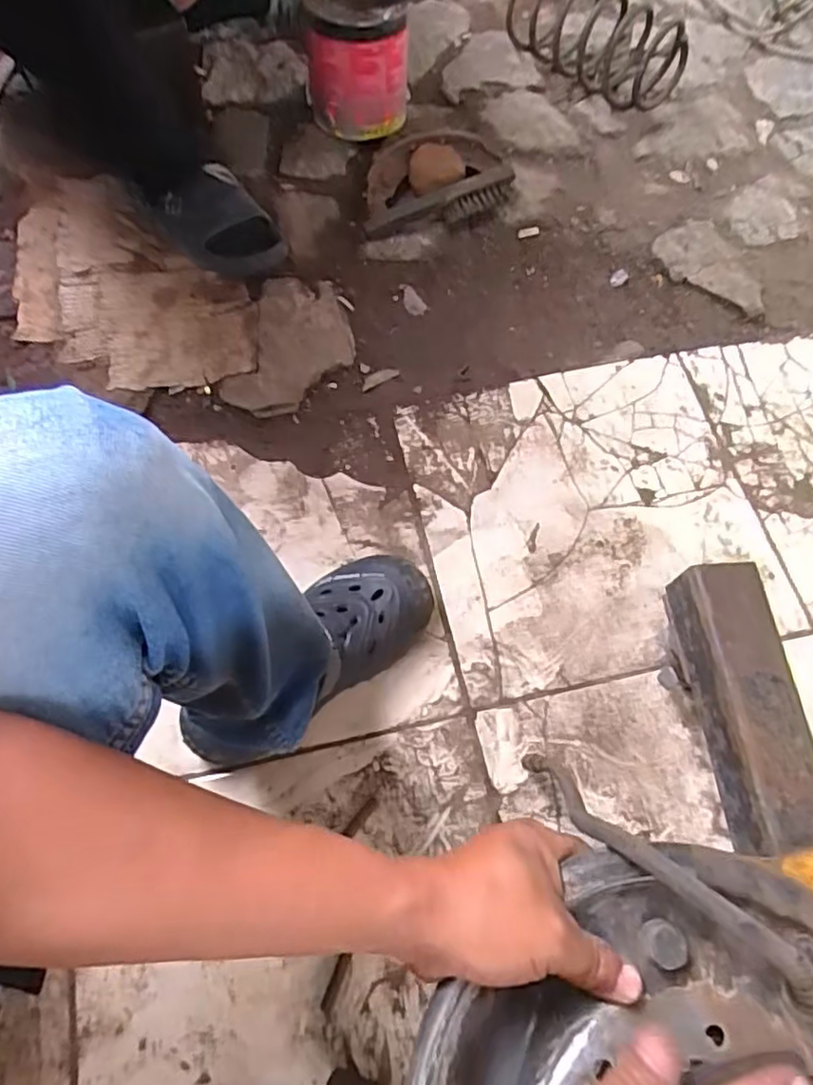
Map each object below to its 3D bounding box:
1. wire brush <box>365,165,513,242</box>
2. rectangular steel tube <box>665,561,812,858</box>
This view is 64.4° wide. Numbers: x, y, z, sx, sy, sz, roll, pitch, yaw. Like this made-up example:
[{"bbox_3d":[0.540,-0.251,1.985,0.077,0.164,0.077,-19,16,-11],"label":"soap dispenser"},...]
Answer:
[{"bbox_3d":[0.054,-0.496,0.963,0.236,0.053,0.058,-22,67,-9],"label":"wire brush"},{"bbox_3d":[0.290,0.136,0.556,0.070,0.062,0.231,-2,67,-3],"label":"rectangular steel tube"}]

